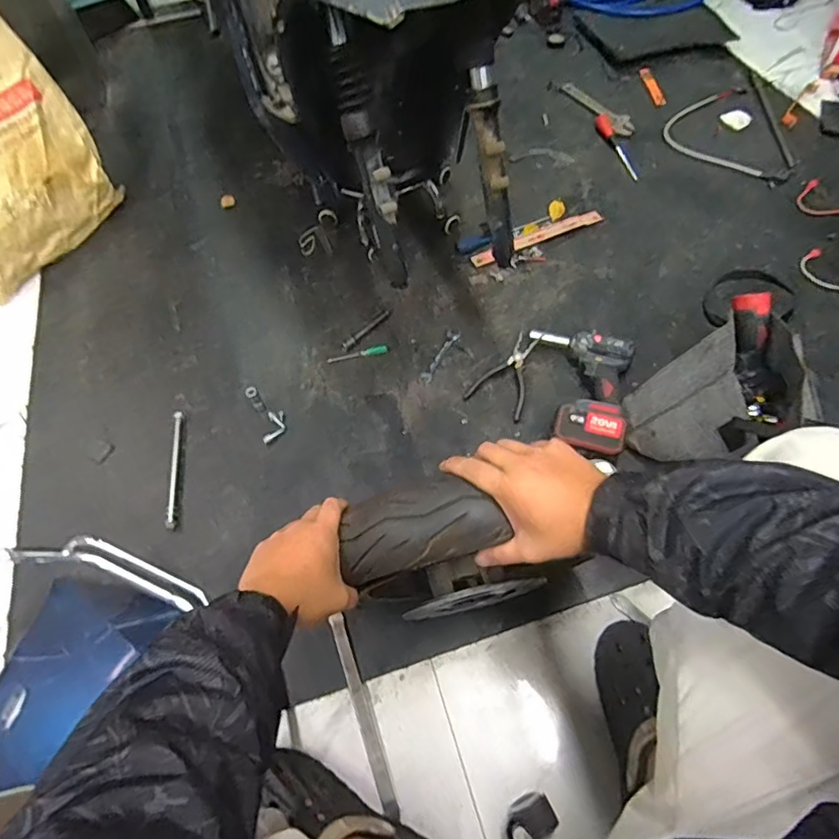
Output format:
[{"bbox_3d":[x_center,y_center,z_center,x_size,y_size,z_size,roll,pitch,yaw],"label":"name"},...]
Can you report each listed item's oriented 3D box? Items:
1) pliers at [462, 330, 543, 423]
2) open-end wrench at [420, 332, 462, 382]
[{"bbox_3d":[0.174,-0.092,1.029,0.112,0.029,0.177,26,66,17],"label":"pliers"},{"bbox_3d":[0.044,-0.127,1.085,0.023,0.005,0.134,27,66,17],"label":"open-end wrench"}]

